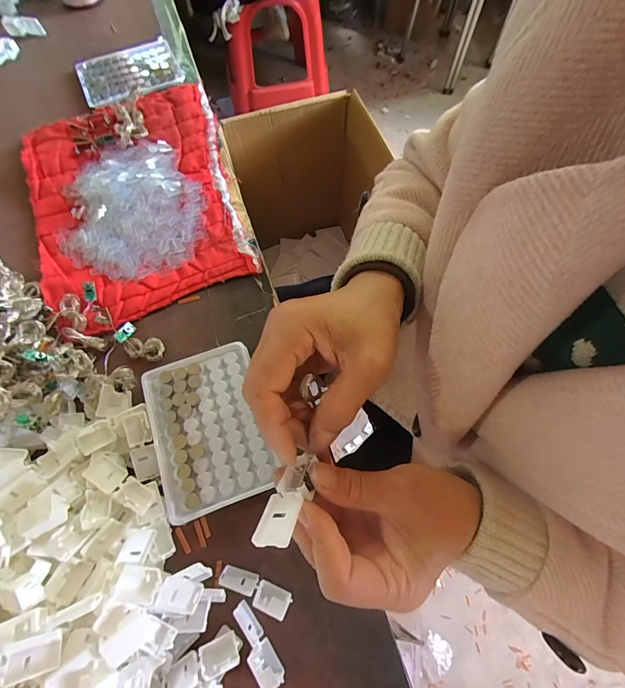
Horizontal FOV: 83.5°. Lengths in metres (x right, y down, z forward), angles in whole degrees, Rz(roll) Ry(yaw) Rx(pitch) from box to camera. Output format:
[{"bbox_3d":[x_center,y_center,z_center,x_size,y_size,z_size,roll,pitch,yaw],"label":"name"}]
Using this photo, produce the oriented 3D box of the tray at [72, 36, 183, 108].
[{"bbox_3d":[-0.252,-0.372,0.479,0.129,0.009,0.097,-22,71,-8],"label":"tray"}]

